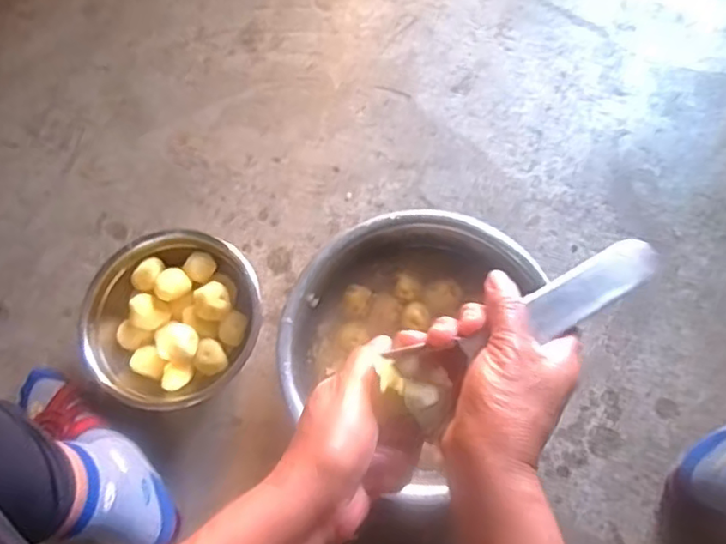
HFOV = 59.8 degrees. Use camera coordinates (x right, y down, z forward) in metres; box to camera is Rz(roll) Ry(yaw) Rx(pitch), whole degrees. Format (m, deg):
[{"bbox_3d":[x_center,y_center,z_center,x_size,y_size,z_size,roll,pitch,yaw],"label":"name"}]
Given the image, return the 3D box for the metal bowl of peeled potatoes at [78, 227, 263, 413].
[{"bbox_3d":[-0.206,0.050,0.708,0.186,0.078,0.181,-1,72,2],"label":"metal bowl of peeled potatoes"}]

